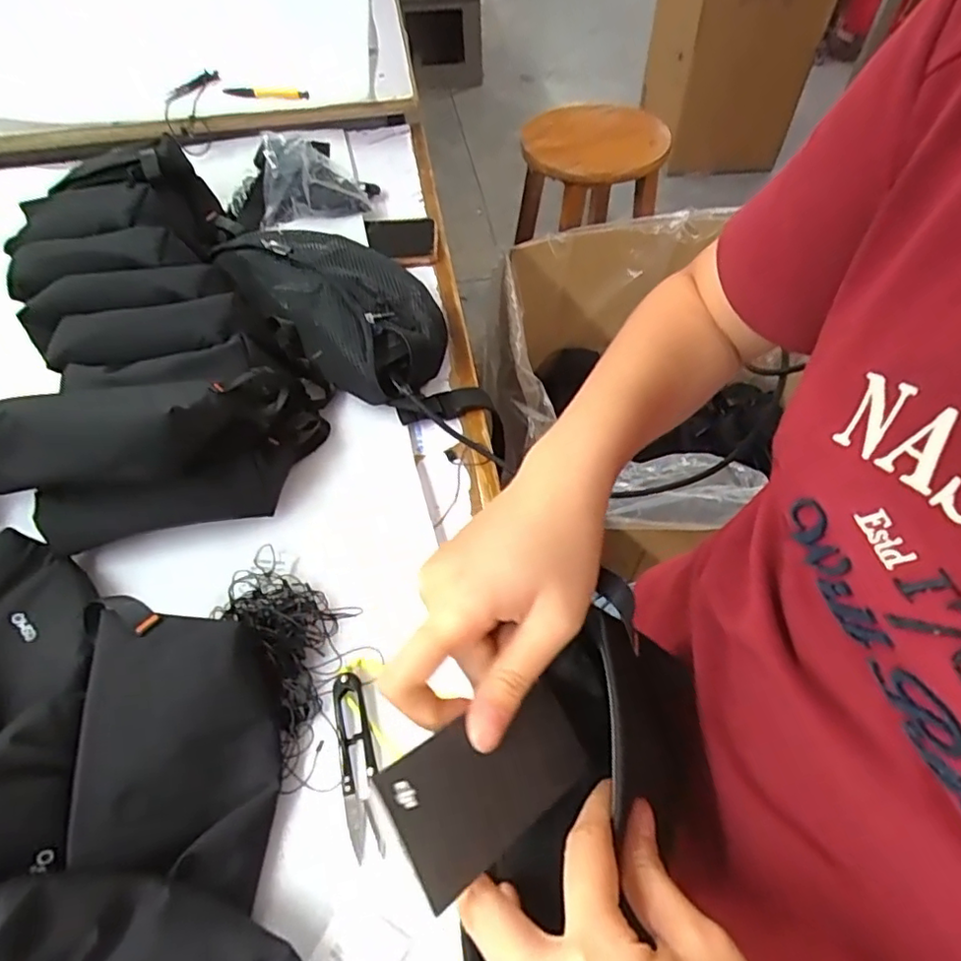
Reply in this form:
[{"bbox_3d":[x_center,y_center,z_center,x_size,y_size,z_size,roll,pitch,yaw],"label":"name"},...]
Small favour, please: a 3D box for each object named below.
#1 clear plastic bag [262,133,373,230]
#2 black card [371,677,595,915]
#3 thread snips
[{"bbox_3d":[-0.183,-0.333,0.661,0.124,0.069,0.069,-11,54,-7],"label":"clear plastic bag"},{"bbox_3d":[0.006,0.115,0.233,0.089,0.007,0.048,-18,78,-39],"label":"black card"},{"bbox_3d":[-0.074,0.166,0.356,0.021,0.008,0.102,-13,54,-8],"label":"thread snips"}]

